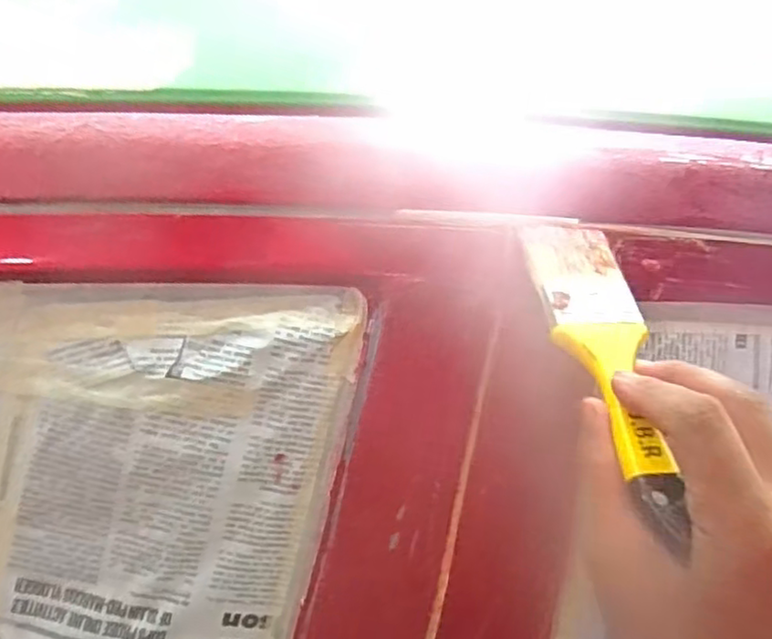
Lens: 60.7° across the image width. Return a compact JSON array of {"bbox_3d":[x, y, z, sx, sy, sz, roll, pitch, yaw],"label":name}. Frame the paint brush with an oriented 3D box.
[{"bbox_3d":[0.100,0.014,0.298,0.044,0.009,0.171,3,47,-7],"label":"paint brush"}]

